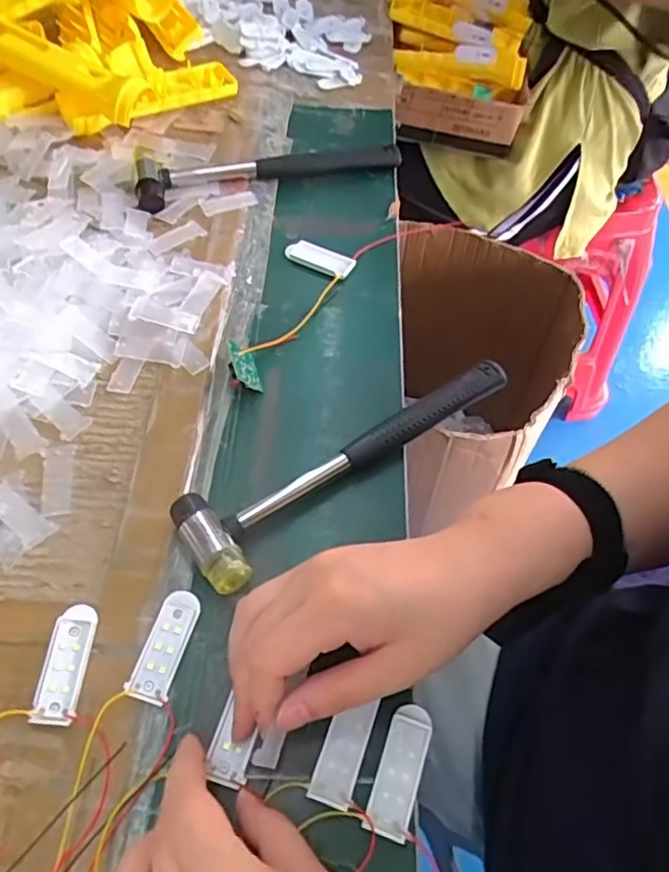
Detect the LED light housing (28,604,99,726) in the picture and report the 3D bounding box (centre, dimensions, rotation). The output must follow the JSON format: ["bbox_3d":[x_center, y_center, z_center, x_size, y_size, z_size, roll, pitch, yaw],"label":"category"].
[{"bbox_3d":[-0.138,0.116,0.317,0.020,0.009,0.058,5,56,0],"label":"LED light housing"}]

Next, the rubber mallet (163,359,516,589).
[{"bbox_3d":[0.010,0.006,0.391,0.235,0.023,0.058,-35,65,-24],"label":"rubber mallet"}]

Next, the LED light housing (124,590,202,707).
[{"bbox_3d":[-0.088,0.108,0.323,0.020,0.011,0.057,15,56,6],"label":"LED light housing"}]

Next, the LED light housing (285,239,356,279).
[{"bbox_3d":[-0.012,-0.147,0.503,0.059,0.006,0.025,24,58,12],"label":"LED light housing"}]

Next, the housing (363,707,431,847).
[{"bbox_3d":[0.032,0.158,0.294,0.020,0.004,0.057,18,57,9],"label":"housing"}]

